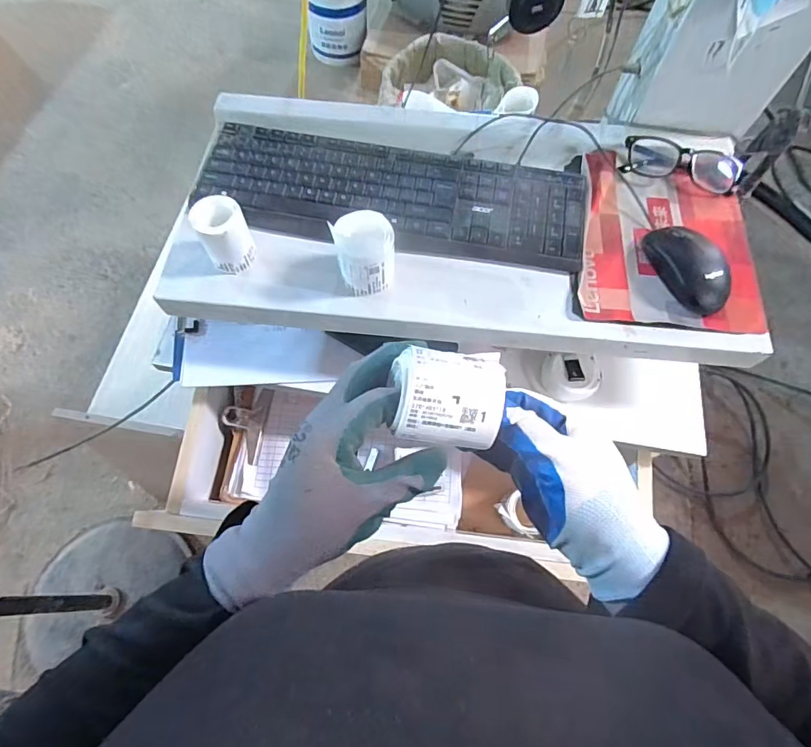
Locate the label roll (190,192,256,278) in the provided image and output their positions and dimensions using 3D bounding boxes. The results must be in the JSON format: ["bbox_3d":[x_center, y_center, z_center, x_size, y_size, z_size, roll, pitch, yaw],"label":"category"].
[{"bbox_3d":[-0.183,-0.140,0.480,0.046,0.067,0.054,-27,69,-14],"label":"label roll"}]

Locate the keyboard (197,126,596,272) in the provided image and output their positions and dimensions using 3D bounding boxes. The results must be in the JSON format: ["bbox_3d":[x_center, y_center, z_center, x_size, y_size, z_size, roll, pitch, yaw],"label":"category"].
[{"bbox_3d":[-0.015,-0.199,0.527,0.419,0.019,0.135,10,65,2],"label":"keyboard"}]

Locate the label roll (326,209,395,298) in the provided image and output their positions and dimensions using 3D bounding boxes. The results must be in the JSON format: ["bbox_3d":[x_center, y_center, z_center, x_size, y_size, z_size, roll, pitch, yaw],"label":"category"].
[{"bbox_3d":[-0.040,-0.119,0.471,0.058,0.072,0.051,-9,66,-7],"label":"label roll"}]

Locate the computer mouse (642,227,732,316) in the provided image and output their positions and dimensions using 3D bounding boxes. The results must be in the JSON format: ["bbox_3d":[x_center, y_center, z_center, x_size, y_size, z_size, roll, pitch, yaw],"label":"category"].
[{"bbox_3d":[0.294,-0.111,0.493,0.055,0.031,0.103,-21,68,-12],"label":"computer mouse"}]

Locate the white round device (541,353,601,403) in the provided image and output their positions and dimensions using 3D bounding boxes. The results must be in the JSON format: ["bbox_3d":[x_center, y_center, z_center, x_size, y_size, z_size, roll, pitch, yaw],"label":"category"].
[{"bbox_3d":[0.200,0.005,0.565,0.063,0.025,0.052,5,65,0],"label":"white round device"}]

